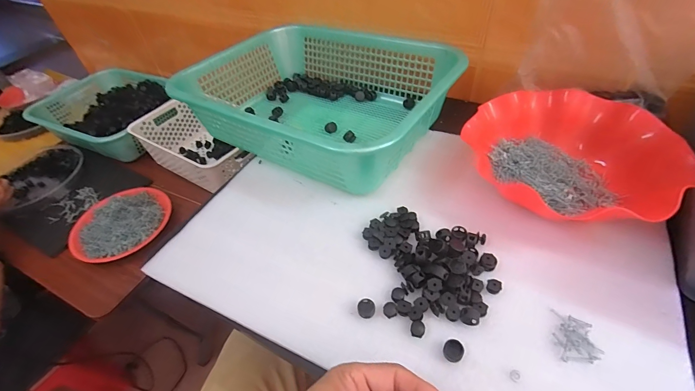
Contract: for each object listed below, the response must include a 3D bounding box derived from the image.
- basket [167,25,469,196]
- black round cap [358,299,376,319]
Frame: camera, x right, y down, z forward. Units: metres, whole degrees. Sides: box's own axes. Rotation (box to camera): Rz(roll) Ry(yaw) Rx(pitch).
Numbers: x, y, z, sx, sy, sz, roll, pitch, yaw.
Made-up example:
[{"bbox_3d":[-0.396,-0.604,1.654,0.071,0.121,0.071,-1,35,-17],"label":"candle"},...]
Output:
[{"bbox_3d":[-0.042,-0.157,0.526,0.380,0.098,0.287,23,53,25],"label":"basket"},{"bbox_3d":[0.019,0.111,0.331,0.017,0.011,0.017,-3,47,4],"label":"black round cap"}]

